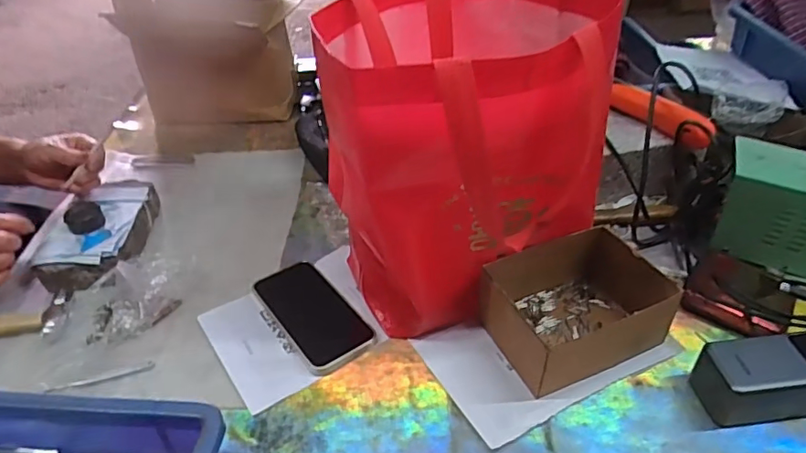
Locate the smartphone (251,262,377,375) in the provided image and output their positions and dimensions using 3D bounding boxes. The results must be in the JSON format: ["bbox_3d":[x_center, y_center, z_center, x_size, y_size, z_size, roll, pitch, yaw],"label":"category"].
[{"bbox_3d":[-0.095,0.089,0.571,0.072,0.014,0.142,-28,46,-27],"label":"smartphone"}]

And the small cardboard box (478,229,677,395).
[{"bbox_3d":[0.164,0.079,0.533,0.153,0.072,0.118,-20,43,-20],"label":"small cardboard box"}]

